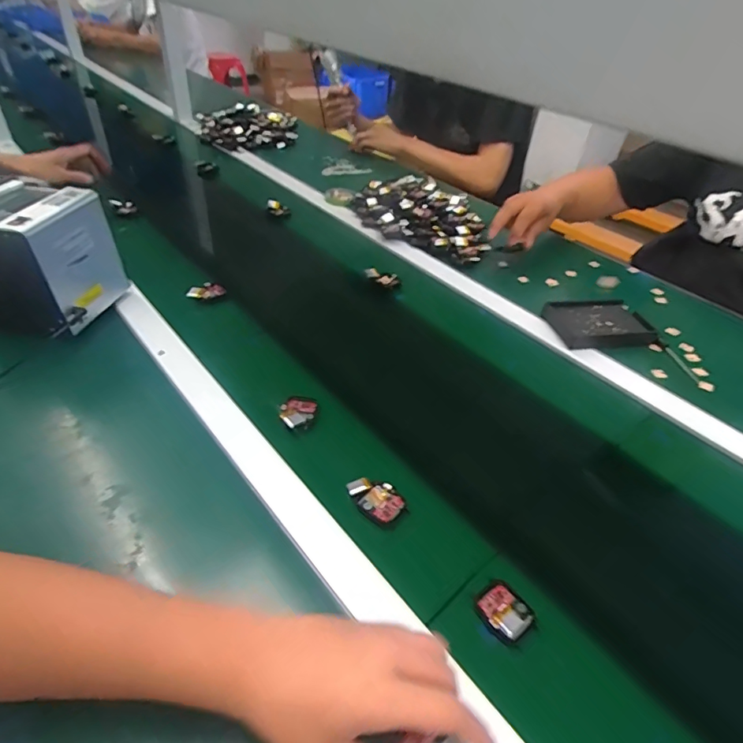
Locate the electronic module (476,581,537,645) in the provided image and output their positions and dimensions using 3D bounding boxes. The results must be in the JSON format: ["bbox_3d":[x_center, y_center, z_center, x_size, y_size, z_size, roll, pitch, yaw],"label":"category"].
[{"bbox_3d":[0.106,0.193,0.391,0.039,0.012,0.041,-25,49,-30],"label":"electronic module"}]

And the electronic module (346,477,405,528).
[{"bbox_3d":[0.005,0.122,0.465,0.036,0.013,0.053,-35,65,-26],"label":"electronic module"}]

